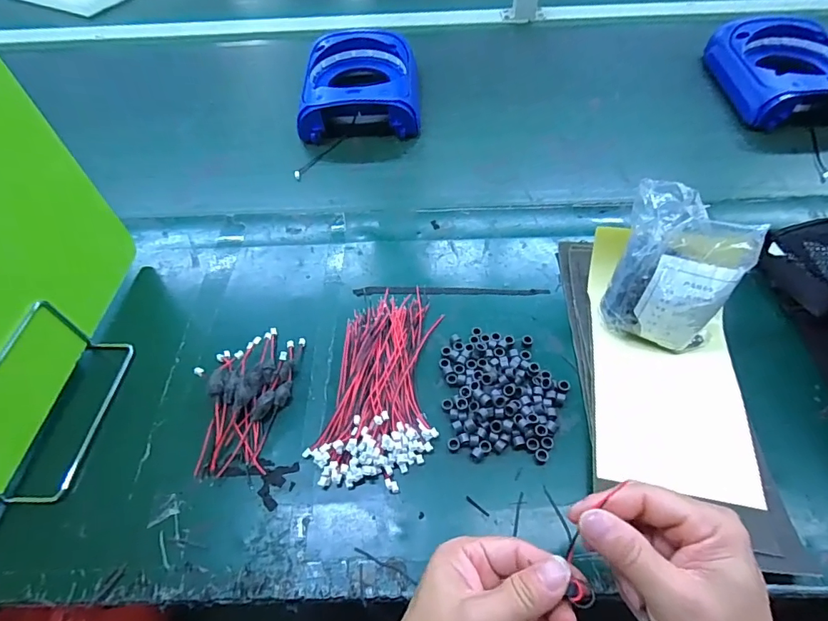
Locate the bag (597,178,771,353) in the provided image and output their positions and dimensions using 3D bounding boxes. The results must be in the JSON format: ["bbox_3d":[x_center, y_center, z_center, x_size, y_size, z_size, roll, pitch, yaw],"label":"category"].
[{"bbox_3d":[0.220,-0.027,0.398,0.097,0.136,0.061,26,59,22],"label":"bag"}]

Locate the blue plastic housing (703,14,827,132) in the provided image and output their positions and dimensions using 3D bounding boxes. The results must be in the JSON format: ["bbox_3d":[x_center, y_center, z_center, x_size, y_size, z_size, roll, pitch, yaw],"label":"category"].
[{"bbox_3d":[0.551,-0.357,0.683,0.166,0.059,0.241,-1,53,4],"label":"blue plastic housing"}]

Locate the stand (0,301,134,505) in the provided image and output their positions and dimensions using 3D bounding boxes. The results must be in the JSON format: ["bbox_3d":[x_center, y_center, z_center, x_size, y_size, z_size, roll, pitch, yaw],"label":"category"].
[{"bbox_3d":[-0.309,0.072,0.385,0.055,0.085,0.152,-1,53,4],"label":"stand"}]

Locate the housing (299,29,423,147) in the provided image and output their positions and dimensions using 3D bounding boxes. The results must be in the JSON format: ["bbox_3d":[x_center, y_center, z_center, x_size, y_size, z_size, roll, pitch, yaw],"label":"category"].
[{"bbox_3d":[-0.077,-0.331,0.687,0.163,0.076,0.193,-2,53,3],"label":"housing"}]

